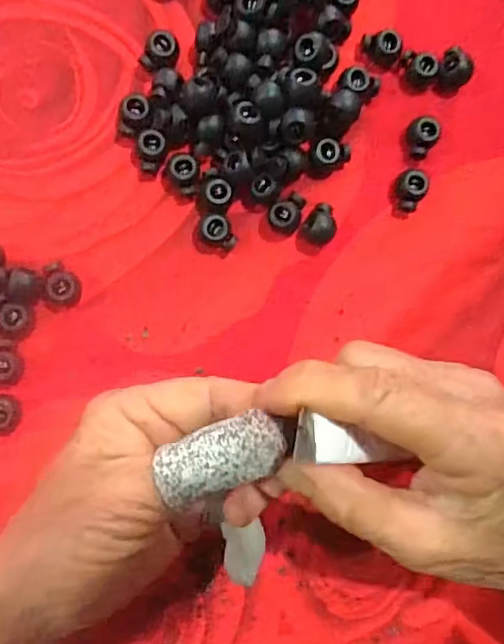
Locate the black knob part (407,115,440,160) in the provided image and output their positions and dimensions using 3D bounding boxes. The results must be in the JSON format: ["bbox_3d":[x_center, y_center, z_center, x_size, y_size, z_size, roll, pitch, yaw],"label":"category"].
[{"bbox_3d":[0.080,-0.087,0.271,0.013,0.013,0.017,22,86,-8],"label":"black knob part"}]

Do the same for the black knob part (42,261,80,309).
[{"bbox_3d":[-0.084,-0.016,0.251,0.015,0.011,0.019,6,88,-8],"label":"black knob part"}]

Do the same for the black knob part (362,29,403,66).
[{"bbox_3d":[0.061,-0.130,0.270,0.017,0.013,0.012,8,88,-8],"label":"black knob part"}]

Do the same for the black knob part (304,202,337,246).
[{"bbox_3d":[0.032,-0.045,0.263,0.013,0.014,0.021,23,85,-7],"label":"black knob part"}]

